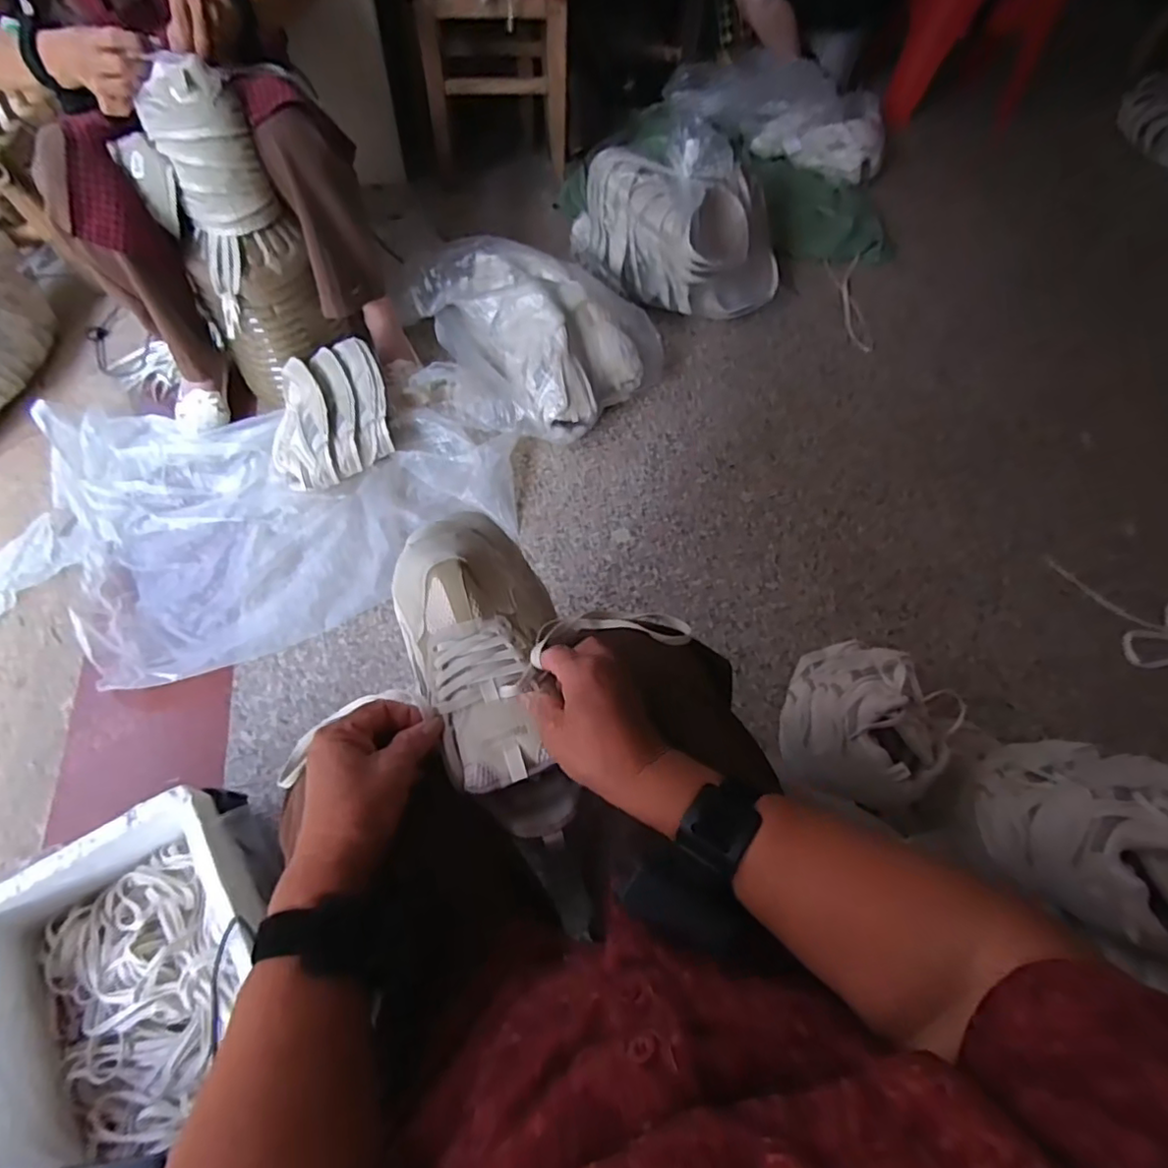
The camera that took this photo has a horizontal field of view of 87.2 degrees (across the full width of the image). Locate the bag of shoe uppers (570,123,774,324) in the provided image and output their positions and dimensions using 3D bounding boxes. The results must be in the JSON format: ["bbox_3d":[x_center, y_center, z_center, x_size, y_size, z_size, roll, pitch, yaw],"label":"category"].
[{"bbox_3d":[0.204,-0.775,1.326,0.413,0.252,0.316,42,66,18],"label":"bag of shoe uppers"}]

